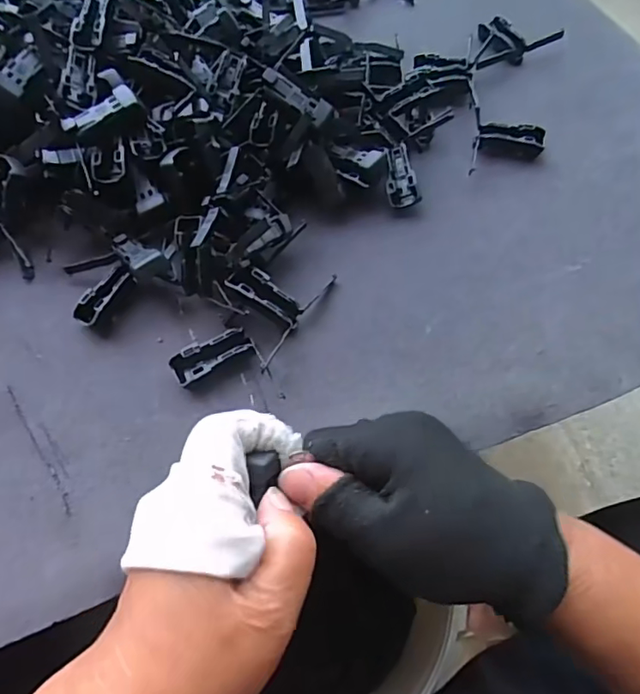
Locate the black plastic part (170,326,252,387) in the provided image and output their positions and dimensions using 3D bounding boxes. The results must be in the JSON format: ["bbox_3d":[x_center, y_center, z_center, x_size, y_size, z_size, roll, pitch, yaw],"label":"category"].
[{"bbox_3d":[-0.063,0.006,0.315,0.046,0.017,0.020,-30,65,-14],"label":"black plastic part"}]

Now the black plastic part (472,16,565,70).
[{"bbox_3d":[0.153,-0.255,0.445,0.078,0.012,0.048,-28,65,-13],"label":"black plastic part"}]

